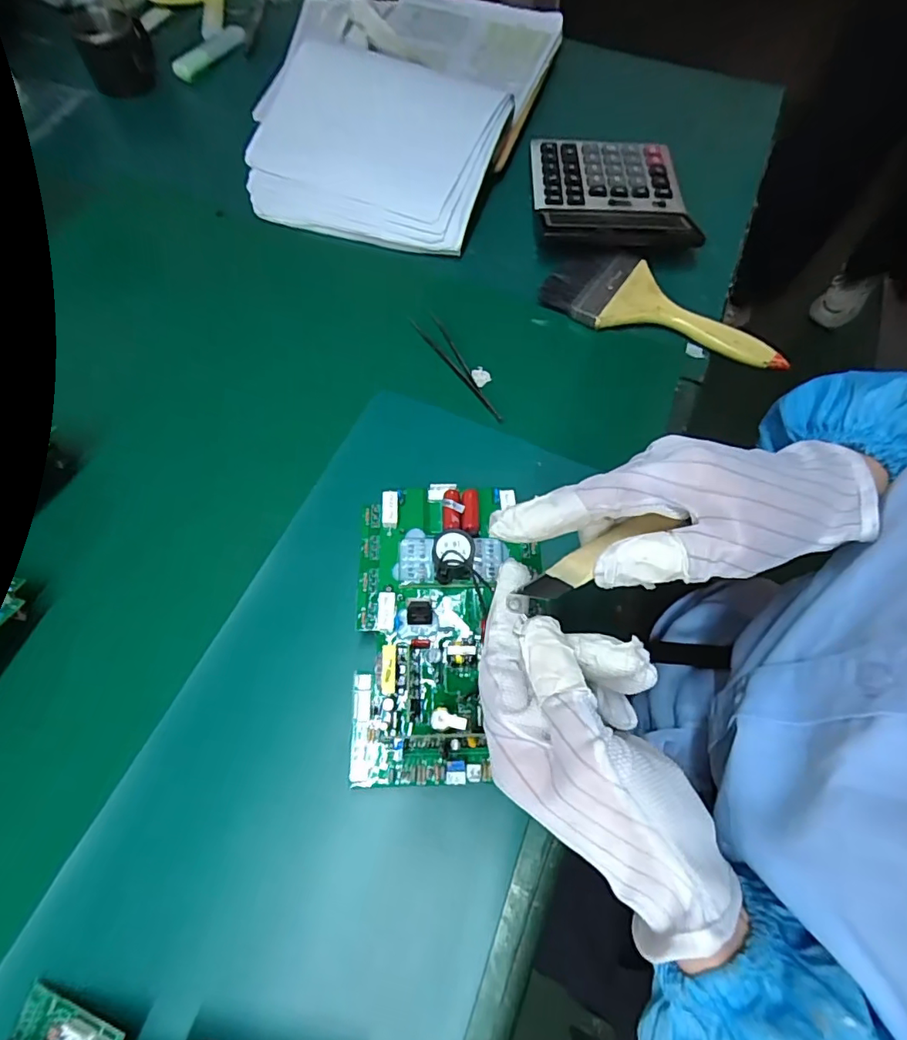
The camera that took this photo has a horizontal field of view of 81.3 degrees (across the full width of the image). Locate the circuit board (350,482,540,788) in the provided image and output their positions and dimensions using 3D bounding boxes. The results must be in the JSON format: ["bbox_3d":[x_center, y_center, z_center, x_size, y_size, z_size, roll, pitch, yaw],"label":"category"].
[{"bbox_3d":[-0.010,0.058,0.310,0.103,0.032,0.176,5,68,2],"label":"circuit board"}]

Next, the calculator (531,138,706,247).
[{"bbox_3d":[0.151,-0.321,0.509,0.141,0.022,0.170,1,64,-1],"label":"calculator"}]

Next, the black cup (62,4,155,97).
[{"bbox_3d":[-0.385,-0.536,0.607,0.076,0.066,0.058,-23,67,-11],"label":"black cup"}]

